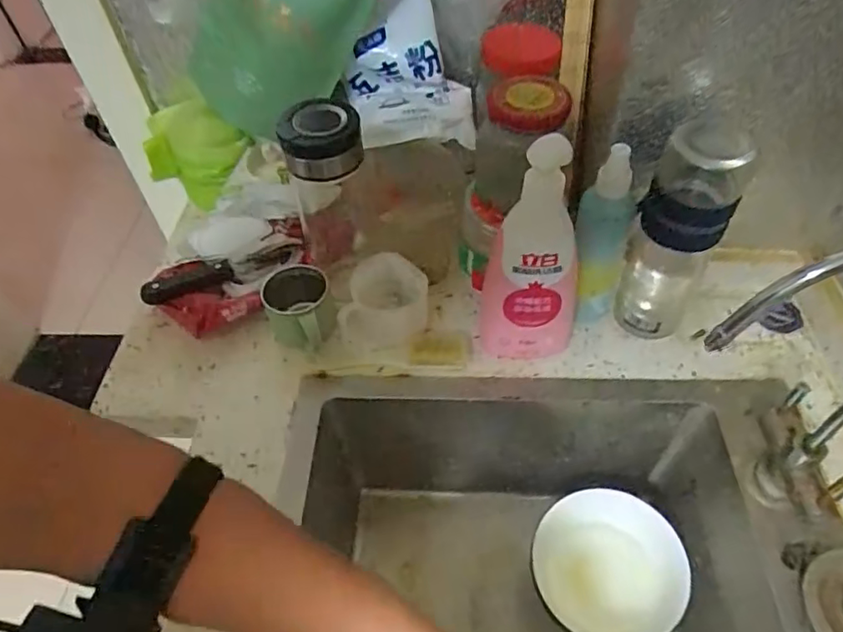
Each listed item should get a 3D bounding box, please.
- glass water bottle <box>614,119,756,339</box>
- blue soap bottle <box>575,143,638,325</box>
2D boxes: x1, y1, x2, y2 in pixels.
[{"bbox_3d":[0.223,-0.066,0.510,0.067,0.204,0.064,15,53,16],"label":"glass water bottle"},{"bbox_3d":[0.165,-0.070,0.523,0.044,0.192,0.062,20,55,19],"label":"blue soap bottle"}]

